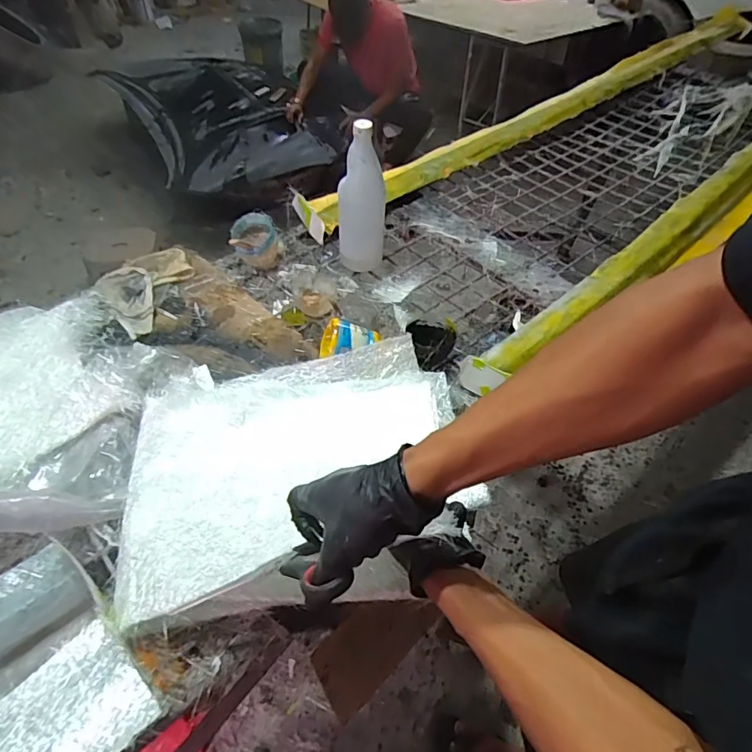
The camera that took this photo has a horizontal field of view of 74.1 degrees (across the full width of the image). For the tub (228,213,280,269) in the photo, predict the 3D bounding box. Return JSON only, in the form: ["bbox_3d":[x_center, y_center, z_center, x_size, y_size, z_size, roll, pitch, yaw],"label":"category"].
[{"bbox_3d":[-0.222,-0.240,0.926,0.084,0.084,0.088,-9,49,-11],"label":"tub"}]

